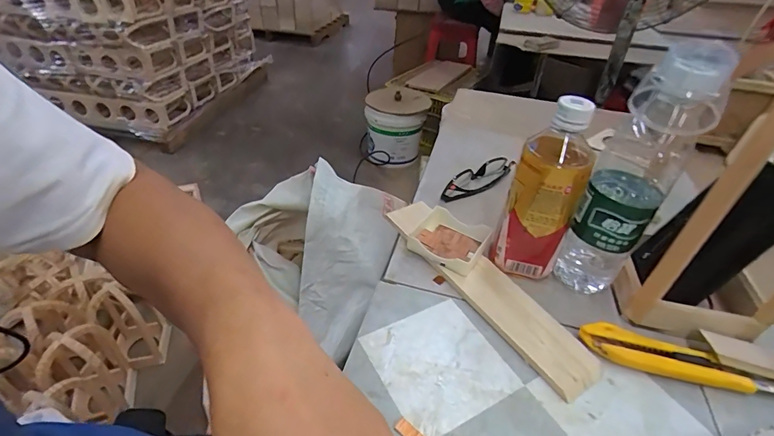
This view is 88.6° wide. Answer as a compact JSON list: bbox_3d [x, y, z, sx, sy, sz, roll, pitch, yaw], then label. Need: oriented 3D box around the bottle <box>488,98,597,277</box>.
[{"bbox_3d":[0.155,-0.022,0.395,0.066,0.188,0.058,24,42,24],"label":"bottle"}]

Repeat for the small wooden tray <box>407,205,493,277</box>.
[{"bbox_3d":[0.068,0.027,0.449,0.081,0.029,0.067,26,43,26],"label":"small wooden tray"}]

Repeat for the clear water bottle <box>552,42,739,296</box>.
[{"bbox_3d":[0.225,-0.031,0.366,0.064,0.237,0.067,25,42,25],"label":"clear water bottle"}]

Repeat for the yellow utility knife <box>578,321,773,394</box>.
[{"bbox_3d":[0.261,0.128,0.348,0.169,0.021,0.028,13,38,12],"label":"yellow utility knife"}]

